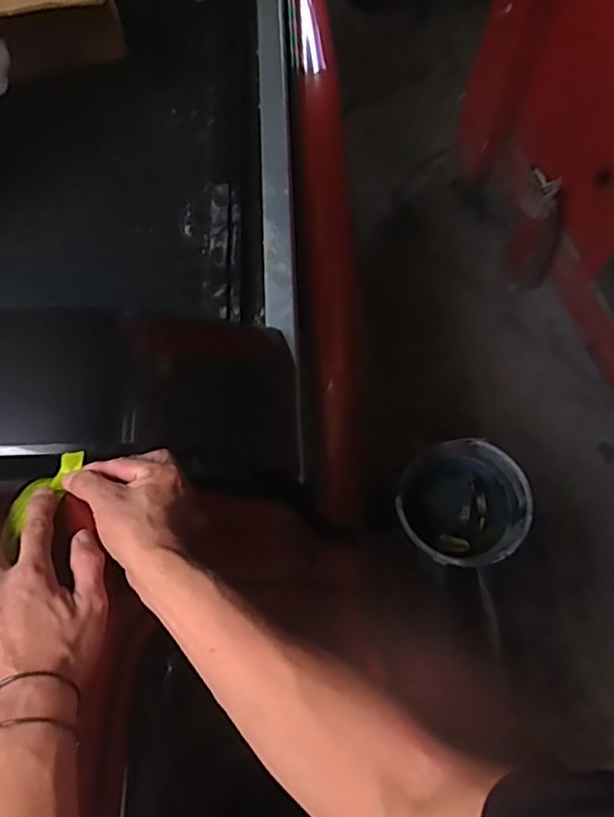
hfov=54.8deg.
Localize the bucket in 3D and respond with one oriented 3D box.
[{"bbox_3d":[0.329,0.228,1.331,0.255,0.244,0.260,0,69,1],"label":"bucket"}]

